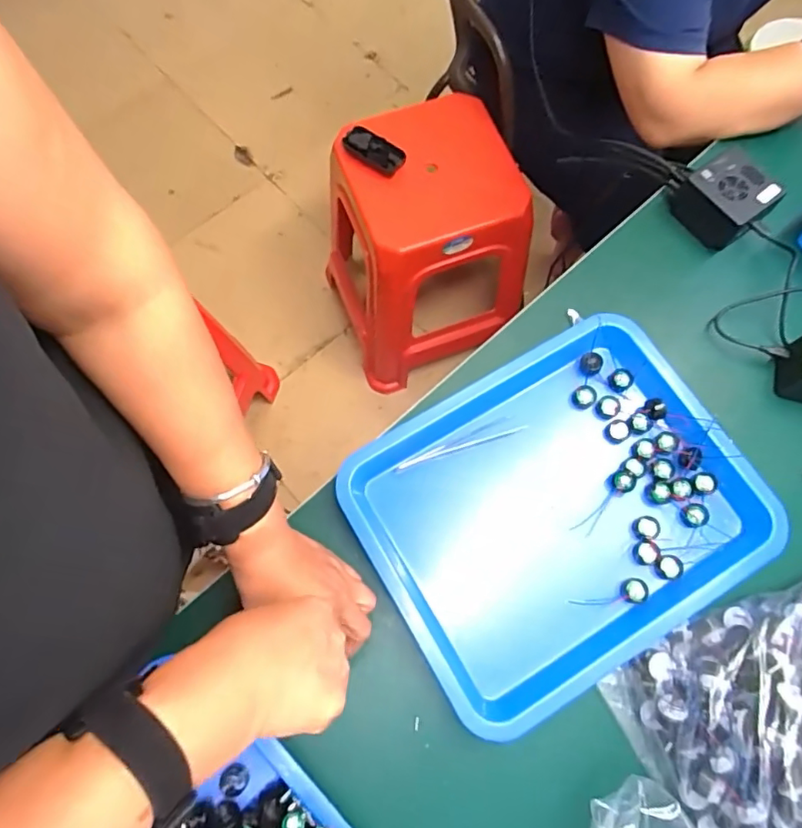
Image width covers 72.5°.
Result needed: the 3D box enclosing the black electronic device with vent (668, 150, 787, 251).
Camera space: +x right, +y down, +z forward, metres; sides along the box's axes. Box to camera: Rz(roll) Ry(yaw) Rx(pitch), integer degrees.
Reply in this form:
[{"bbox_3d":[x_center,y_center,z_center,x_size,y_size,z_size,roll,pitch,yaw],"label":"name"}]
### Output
[{"bbox_3d":[0.341,-0.226,0.574,0.078,0.050,0.081,-35,75,-10],"label":"black electronic device with vent"}]

